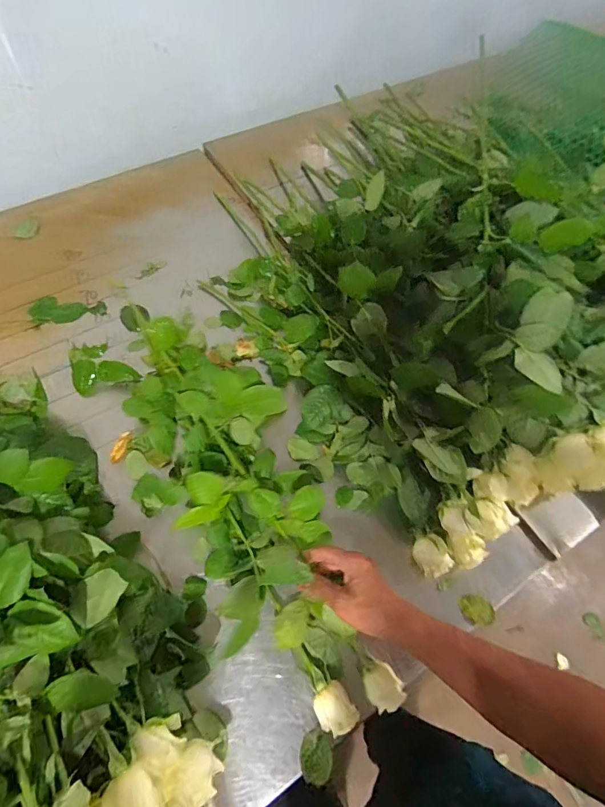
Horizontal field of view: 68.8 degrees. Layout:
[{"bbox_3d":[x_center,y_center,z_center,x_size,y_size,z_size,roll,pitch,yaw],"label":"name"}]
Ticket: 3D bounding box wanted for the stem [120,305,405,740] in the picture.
[{"bbox_3d":[-0.102,0.085,0.565,0.201,0.071,0.603,-18,65,-13],"label":"stem"}]

